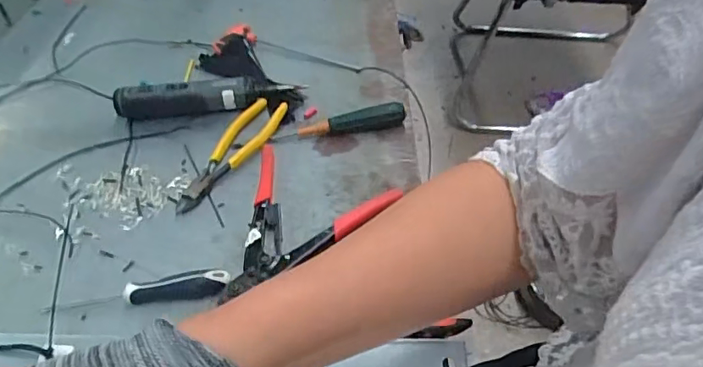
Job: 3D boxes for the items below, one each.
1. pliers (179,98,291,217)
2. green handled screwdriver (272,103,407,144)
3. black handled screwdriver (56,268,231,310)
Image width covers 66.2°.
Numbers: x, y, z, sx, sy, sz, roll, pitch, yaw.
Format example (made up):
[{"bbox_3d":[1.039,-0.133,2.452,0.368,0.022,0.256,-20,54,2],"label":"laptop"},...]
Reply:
[{"bbox_3d":[-0.131,-0.034,0.578,0.047,0.015,0.168,22,52,20],"label":"pliers"},{"bbox_3d":[-0.014,-0.069,0.601,0.146,0.021,0.022,-7,48,-5],"label":"green handled screwdriver"},{"bbox_3d":[-0.179,0.091,0.469,0.144,0.019,0.023,-5,48,-3],"label":"black handled screwdriver"}]

